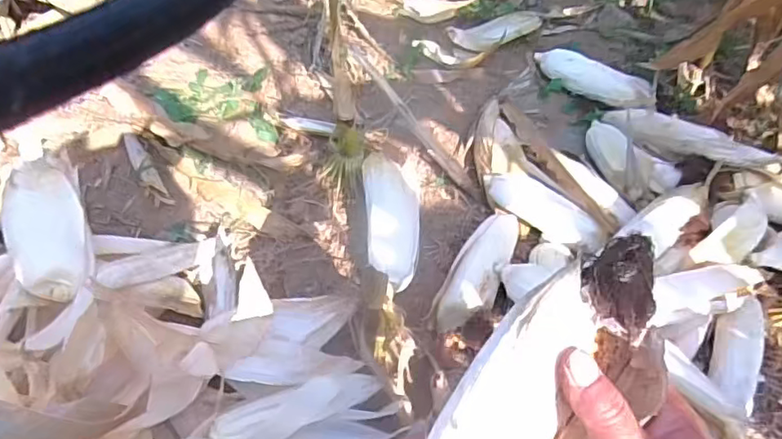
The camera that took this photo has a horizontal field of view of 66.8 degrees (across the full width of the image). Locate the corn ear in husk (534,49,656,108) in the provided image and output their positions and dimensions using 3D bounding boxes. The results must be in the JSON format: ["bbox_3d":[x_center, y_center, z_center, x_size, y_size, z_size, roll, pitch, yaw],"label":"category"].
[{"bbox_3d":[0.350,-0.244,1.033,0.218,0.050,0.051,31,63,19],"label":"corn ear in husk"}]

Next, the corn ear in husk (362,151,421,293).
[{"bbox_3d":[0.005,-0.001,0.851,0.080,0.056,0.210,-5,57,-2],"label":"corn ear in husk"}]

